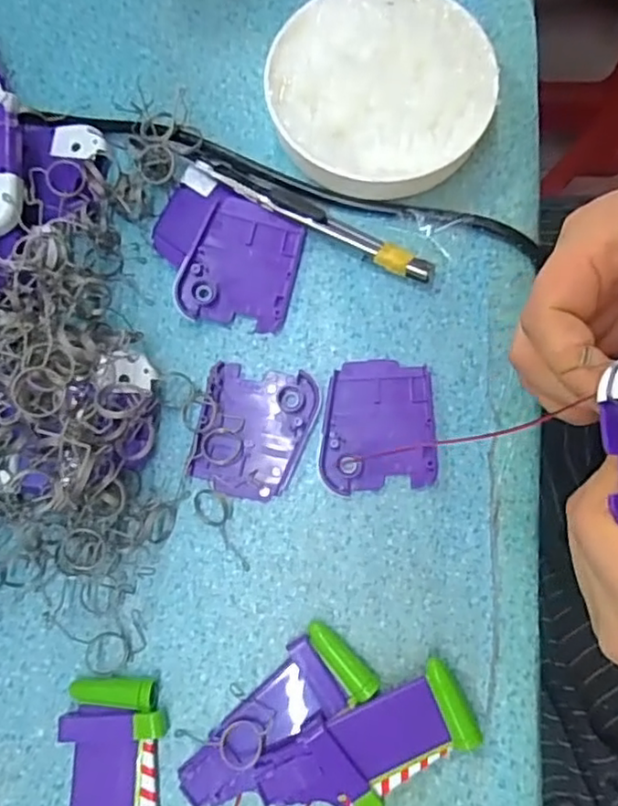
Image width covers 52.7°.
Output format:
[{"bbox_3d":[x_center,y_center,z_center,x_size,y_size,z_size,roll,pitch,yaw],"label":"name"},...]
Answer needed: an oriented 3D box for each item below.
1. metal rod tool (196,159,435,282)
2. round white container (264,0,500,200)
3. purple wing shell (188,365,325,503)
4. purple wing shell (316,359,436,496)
[{"bbox_3d":[0.003,-0.089,0.303,0.123,0.012,0.015,28,81,7],"label":"metal rod tool"},{"bbox_3d":[0.034,-0.151,0.305,0.101,0.027,0.104,0,79,2],"label":"round white container"},{"bbox_3d":[-0.025,0.013,0.293,0.050,0.006,0.060,13,79,4],"label":"purple wing shell"},{"bbox_3d":[0.032,0.009,0.289,0.052,0.006,0.060,-3,79,1],"label":"purple wing shell"}]

